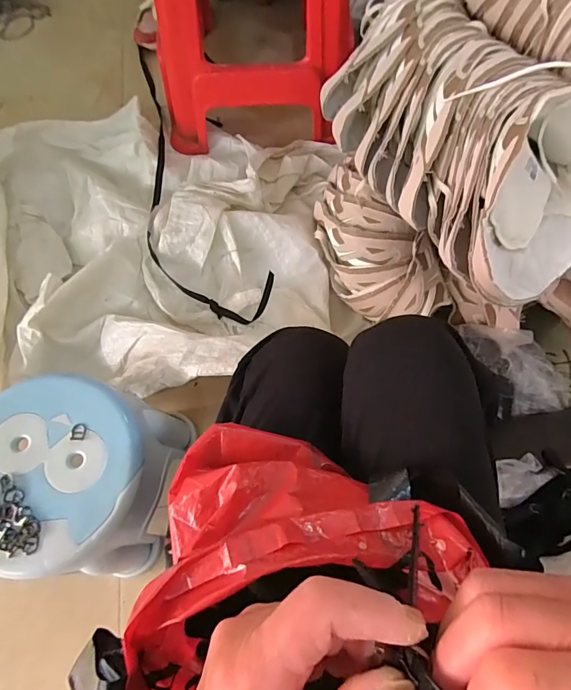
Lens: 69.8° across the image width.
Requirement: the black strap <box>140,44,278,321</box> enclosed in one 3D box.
[{"bbox_3d":[-0.253,-0.360,0.848,0.180,0.078,0.782,-26,71,-9],"label":"black strap"}]

